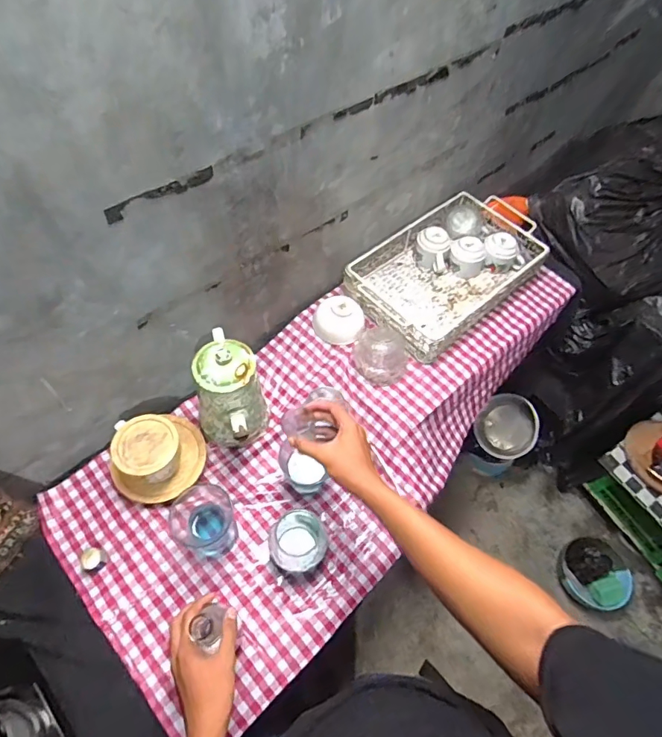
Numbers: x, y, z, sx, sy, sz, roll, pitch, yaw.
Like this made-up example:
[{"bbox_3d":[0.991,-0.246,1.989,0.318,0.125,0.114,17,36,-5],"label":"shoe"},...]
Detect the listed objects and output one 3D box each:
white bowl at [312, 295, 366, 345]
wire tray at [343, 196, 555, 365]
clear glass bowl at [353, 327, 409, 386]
[{"bbox_3d":[0.017,-0.104,0.937,0.109,0.062,0.095,7,59,-1],"label":"white bowl"},{"bbox_3d":[0.263,-0.225,1.009,0.445,0.087,0.266,-38,69,-24],"label":"wire tray"},{"bbox_3d":[0.103,-0.039,0.894,0.109,0.067,0.117,2,59,-4],"label":"clear glass bowl"}]

